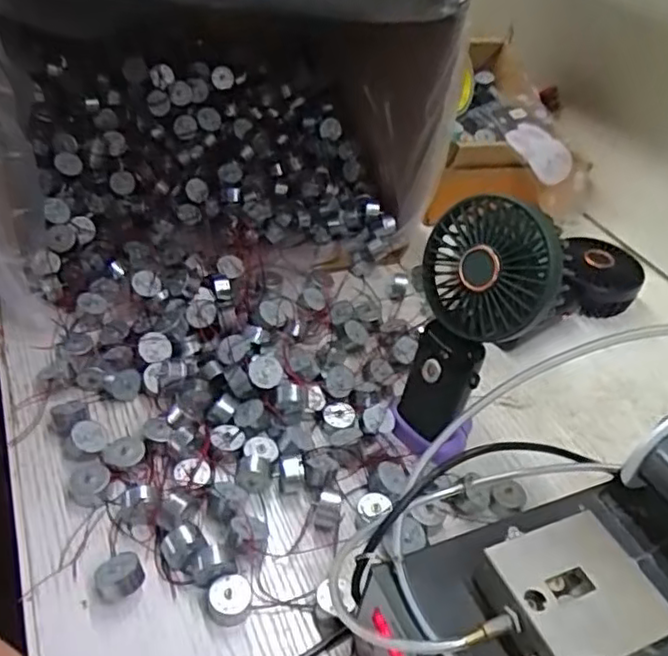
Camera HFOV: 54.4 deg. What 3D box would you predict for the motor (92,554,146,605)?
[{"bbox_3d":[-0.117,0.134,0.353,0.024,0.017,0.020,-15,44,-26],"label":"motor"}]

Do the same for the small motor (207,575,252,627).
[{"bbox_3d":[-0.058,0.149,0.356,0.022,0.014,0.022,-8,41,-19],"label":"small motor"}]

